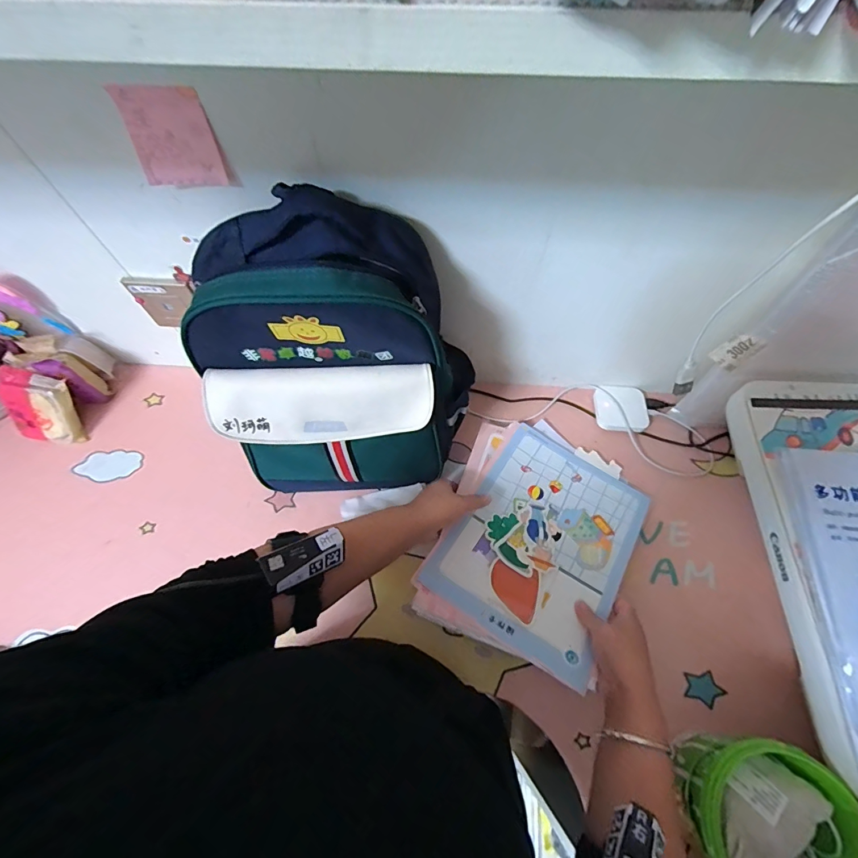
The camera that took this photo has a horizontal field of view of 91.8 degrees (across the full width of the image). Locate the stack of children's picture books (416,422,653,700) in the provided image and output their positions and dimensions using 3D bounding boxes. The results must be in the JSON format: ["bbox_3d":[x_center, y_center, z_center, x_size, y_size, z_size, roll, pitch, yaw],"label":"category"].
[{"bbox_3d":[0.149,0.139,0.540,0.206,0.017,0.278,30,58,18],"label":"stack of children's picture books"}]

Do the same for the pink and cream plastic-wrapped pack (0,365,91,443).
[{"bbox_3d":[-0.585,-0.035,0.631,0.097,0.109,0.035,5,31,-5],"label":"pink and cream plastic-wrapped pack"}]

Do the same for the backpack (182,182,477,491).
[{"bbox_3d":[-0.105,-0.058,0.491,0.301,0.338,0.166,-8,63,-3],"label":"backpack"}]

